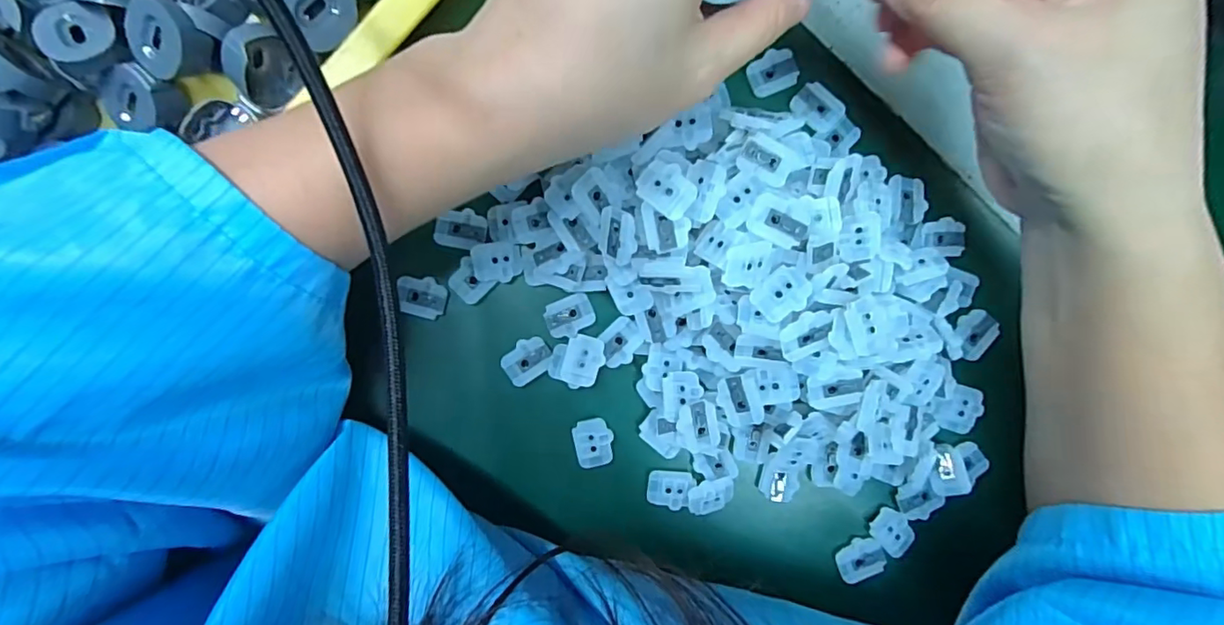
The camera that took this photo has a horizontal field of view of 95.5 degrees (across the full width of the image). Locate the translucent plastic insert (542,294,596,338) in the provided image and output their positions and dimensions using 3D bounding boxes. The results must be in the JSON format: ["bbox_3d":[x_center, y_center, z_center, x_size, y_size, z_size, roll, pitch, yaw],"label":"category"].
[{"bbox_3d":[-0.019,0.002,0.245,0.021,0.004,0.016,-23,94,-1],"label":"translucent plastic insert"}]

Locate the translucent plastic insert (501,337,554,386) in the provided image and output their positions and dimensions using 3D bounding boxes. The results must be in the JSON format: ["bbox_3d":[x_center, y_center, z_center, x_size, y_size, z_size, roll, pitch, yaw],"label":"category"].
[{"bbox_3d":[-0.038,0.021,0.247,0.022,0.005,0.017,-40,94,0],"label":"translucent plastic insert"}]

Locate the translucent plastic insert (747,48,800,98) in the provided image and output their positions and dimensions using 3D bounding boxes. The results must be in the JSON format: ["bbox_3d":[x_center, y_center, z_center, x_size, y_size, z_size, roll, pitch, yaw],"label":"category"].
[{"bbox_3d":[0.071,-0.106,0.244,0.021,0.004,0.018,-21,94,-1],"label":"translucent plastic insert"}]

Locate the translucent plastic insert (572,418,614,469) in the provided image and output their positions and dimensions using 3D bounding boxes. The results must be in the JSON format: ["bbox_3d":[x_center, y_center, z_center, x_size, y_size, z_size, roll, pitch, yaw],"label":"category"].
[{"bbox_3d":[-0.008,0.059,0.251,0.017,0.004,0.022,-11,93,-2],"label":"translucent plastic insert"}]

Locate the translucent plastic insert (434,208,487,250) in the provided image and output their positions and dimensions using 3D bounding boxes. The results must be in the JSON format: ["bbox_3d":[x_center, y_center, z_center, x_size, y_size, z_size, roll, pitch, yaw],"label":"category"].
[{"bbox_3d":[-0.065,-0.036,0.241,0.021,0.004,0.017,9,92,-3],"label":"translucent plastic insert"}]

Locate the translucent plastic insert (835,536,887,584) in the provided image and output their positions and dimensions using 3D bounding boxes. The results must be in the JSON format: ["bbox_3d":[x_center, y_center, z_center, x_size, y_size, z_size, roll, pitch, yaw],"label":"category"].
[{"bbox_3d":[0.116,0.115,0.259,0.021,0.005,0.017,-21,94,-1],"label":"translucent plastic insert"}]

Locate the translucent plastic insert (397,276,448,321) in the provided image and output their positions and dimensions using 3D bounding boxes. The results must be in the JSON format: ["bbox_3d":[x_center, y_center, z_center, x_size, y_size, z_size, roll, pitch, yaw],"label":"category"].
[{"bbox_3d":[-0.083,-0.007,0.242,0.021,0.004,0.017,15,92,-3],"label":"translucent plastic insert"}]

